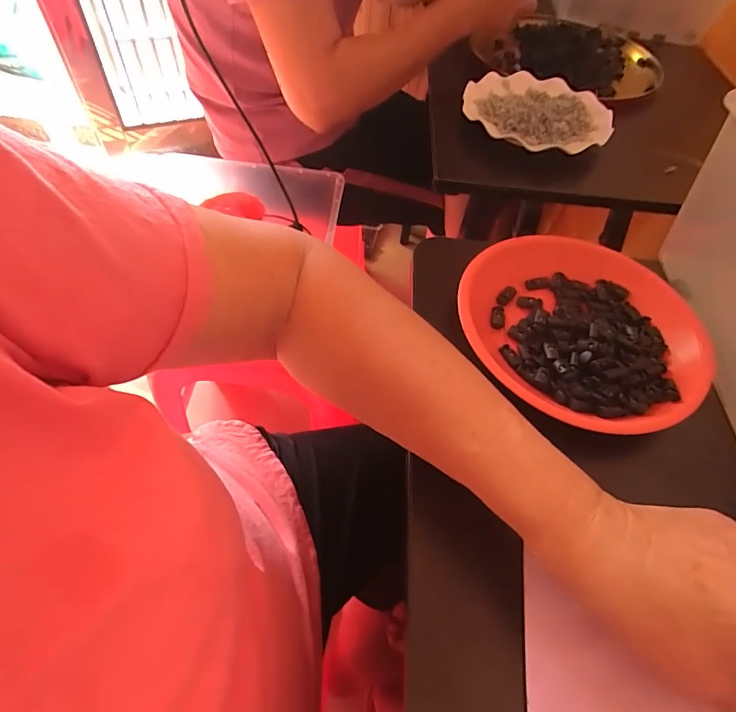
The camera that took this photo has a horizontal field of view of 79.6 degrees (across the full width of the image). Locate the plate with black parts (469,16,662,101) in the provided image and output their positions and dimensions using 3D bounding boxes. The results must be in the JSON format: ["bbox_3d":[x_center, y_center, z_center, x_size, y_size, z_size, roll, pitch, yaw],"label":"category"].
[{"bbox_3d":[0.312,-0.463,0.682,0.249,0.043,0.252,3,55,-4],"label":"plate with black parts"}]

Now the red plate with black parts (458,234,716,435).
[{"bbox_3d":[0.176,-0.026,0.363,0.175,0.030,0.186,3,55,-4],"label":"red plate with black parts"}]

